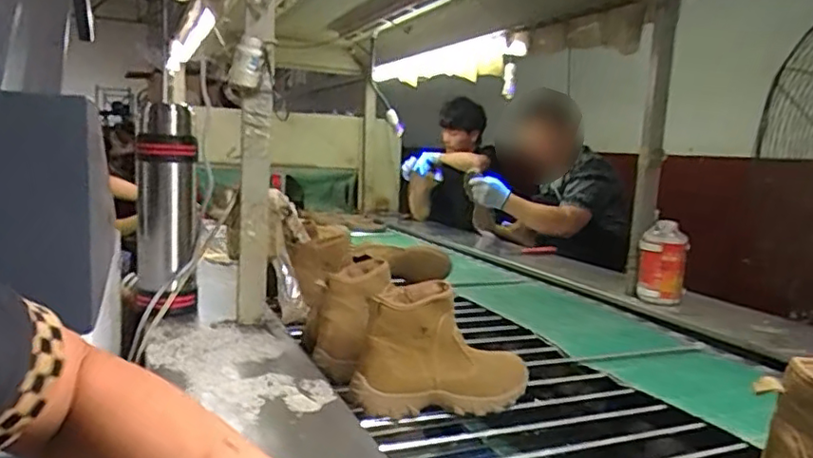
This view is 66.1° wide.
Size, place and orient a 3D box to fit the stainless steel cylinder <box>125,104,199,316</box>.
[{"bbox_3d":[-0.479,-0.033,1.237,0.133,0.393,0.101,-3,8,-31],"label":"stainless steel cylinder"}]

